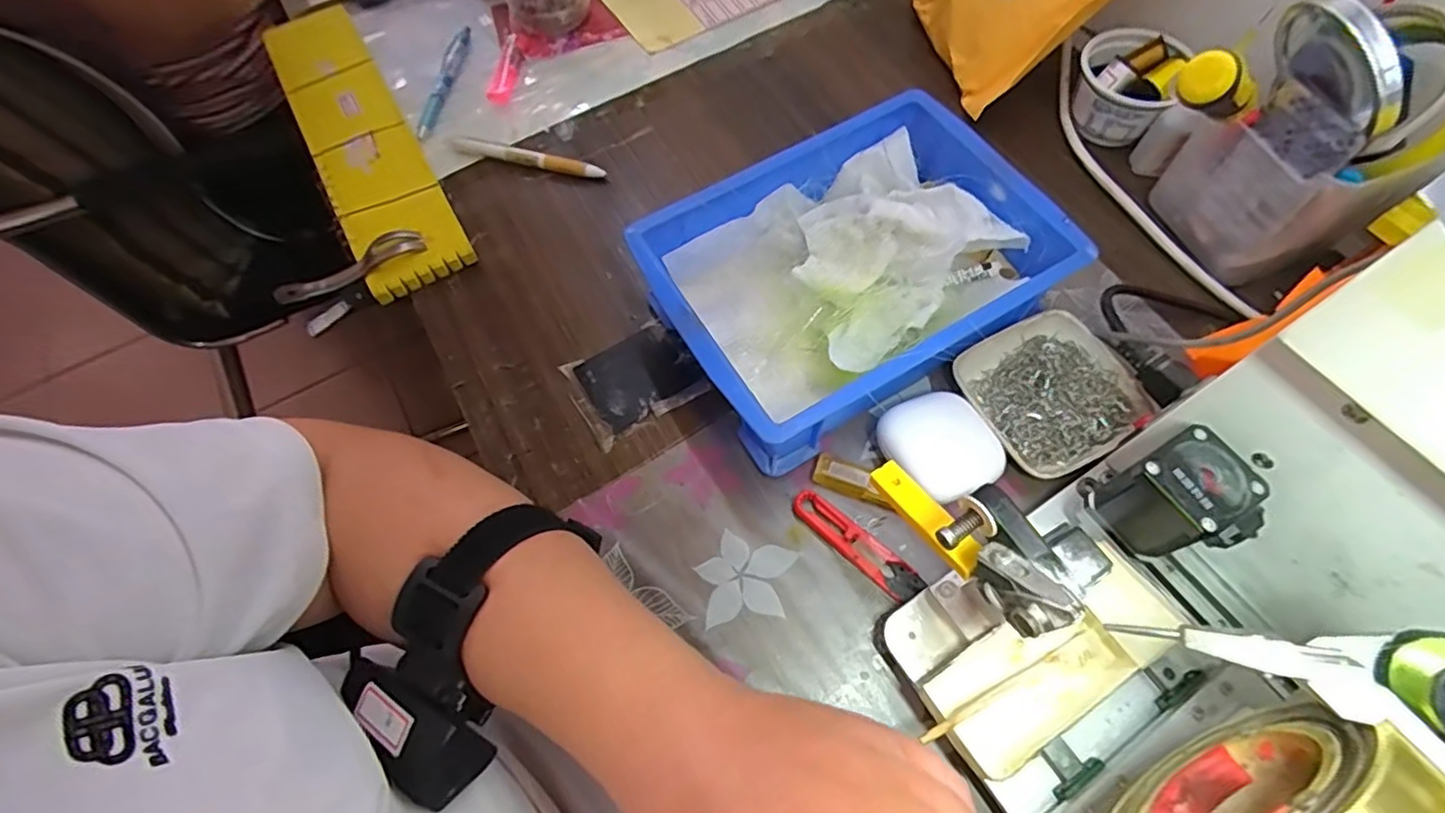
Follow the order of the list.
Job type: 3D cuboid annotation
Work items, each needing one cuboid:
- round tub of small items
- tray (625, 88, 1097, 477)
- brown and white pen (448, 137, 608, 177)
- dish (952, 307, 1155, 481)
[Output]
[{"bbox_3d":[0.314,-0.252,0.509,0.067,0.058,0.069,-1,65,3],"label":"round tub of small items"},{"bbox_3d":[0.088,-0.089,0.429,0.240,0.075,0.174,-30,67,-11],"label":"tray"},{"bbox_3d":[-0.164,-0.210,0.538,0.137,0.014,0.016,13,66,9],"label":"brown and white pen"},{"bbox_3d":[0.209,-0.008,0.413,0.099,0.022,0.097,-25,66,-8],"label":"dish"}]

